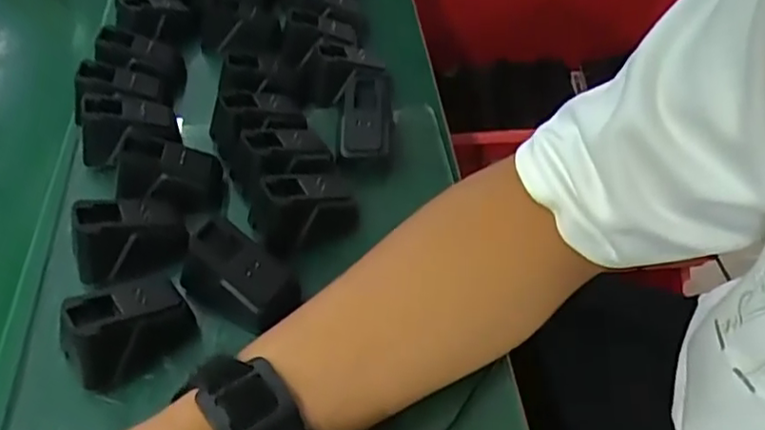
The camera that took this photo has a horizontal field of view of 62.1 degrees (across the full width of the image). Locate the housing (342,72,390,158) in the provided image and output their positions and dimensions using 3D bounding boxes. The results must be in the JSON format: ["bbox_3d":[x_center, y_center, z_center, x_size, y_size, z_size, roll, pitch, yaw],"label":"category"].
[{"bbox_3d":[-0.010,-0.073,0.461,0.038,0.013,0.066,10,73,-21],"label":"housing"}]

